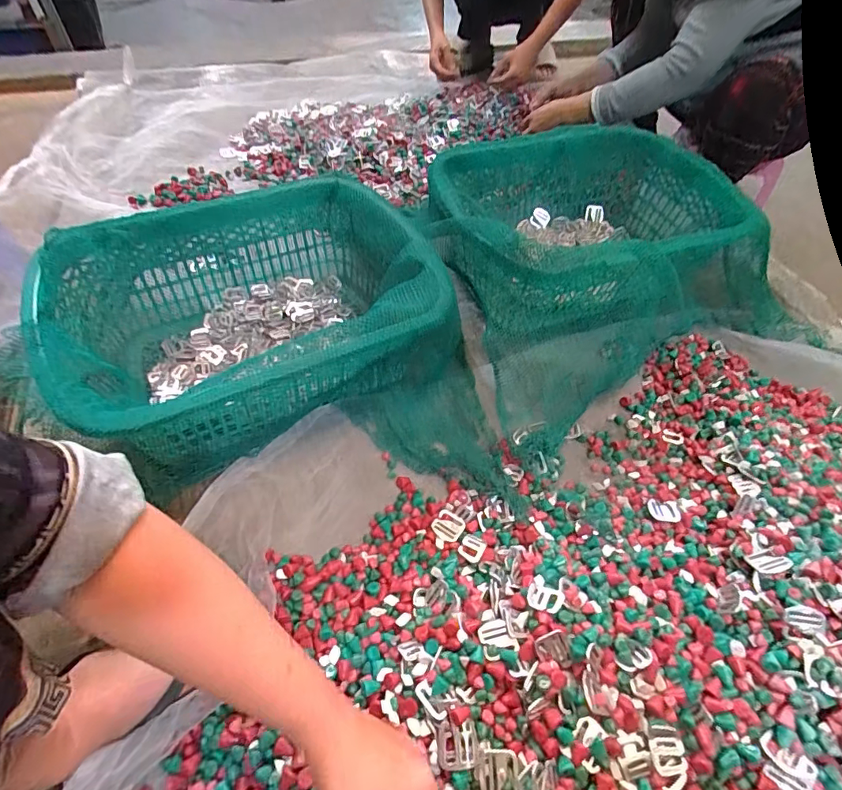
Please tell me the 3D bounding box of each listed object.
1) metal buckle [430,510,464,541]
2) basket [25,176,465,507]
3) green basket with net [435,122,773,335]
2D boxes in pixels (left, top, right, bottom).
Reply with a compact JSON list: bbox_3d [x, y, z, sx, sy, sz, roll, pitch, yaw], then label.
[{"bbox_3d":[0.032,0.150,0.543,0.034,0.006,0.031,32,57,21],"label":"metal buckle"},{"bbox_3d":[-0.209,-0.105,0.612,0.428,0.141,0.329,-22,56,-18],"label":"basket"},{"bbox_3d":[0.283,-0.296,0.808,0.515,0.146,0.395,-5,53,-7],"label":"green basket with net"}]

